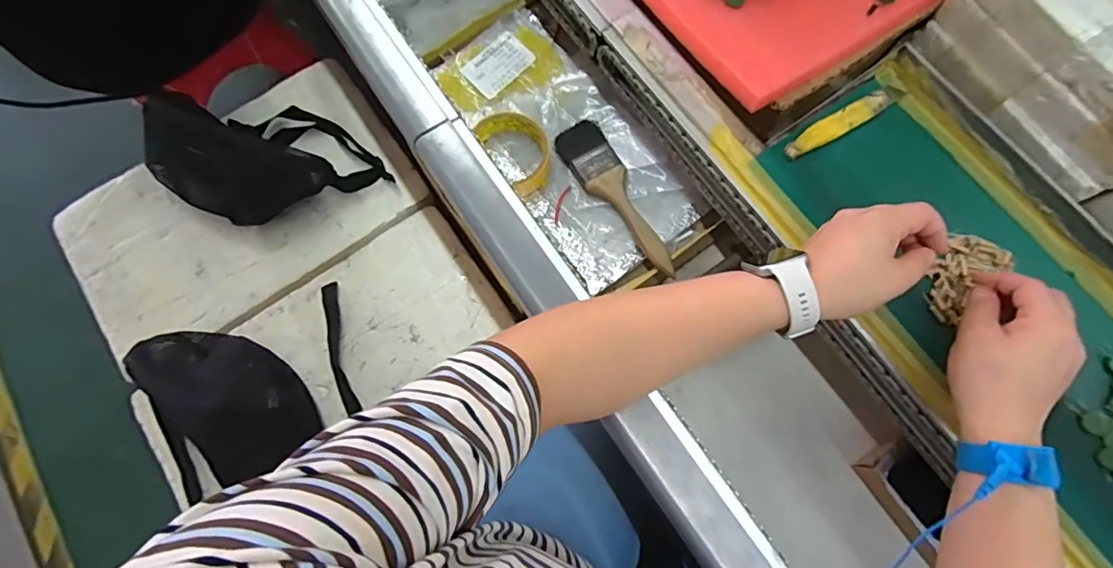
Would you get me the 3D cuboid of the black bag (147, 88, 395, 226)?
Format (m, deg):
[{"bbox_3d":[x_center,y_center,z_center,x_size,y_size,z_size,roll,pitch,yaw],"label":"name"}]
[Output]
[{"bbox_3d":[-0.388,-0.168,0.670,0.273,0.092,0.186,25,77,7],"label":"black bag"}]

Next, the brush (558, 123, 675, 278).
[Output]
[{"bbox_3d":[0.066,-0.092,0.537,0.050,0.020,0.194,-31,77,-7],"label":"brush"}]

